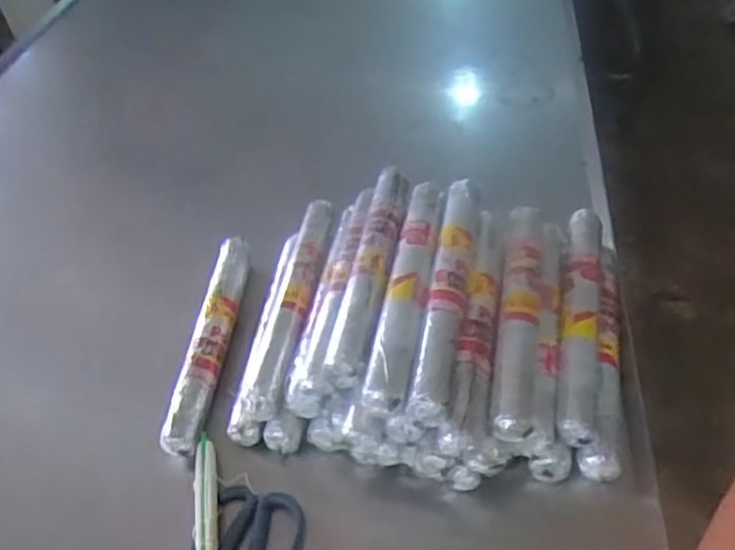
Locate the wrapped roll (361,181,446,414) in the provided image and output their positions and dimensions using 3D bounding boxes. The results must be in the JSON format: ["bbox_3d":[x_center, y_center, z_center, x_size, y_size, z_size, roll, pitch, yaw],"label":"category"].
[{"bbox_3d":[0.040,0.009,0.668,0.040,0.029,0.283,4,45,13],"label":"wrapped roll"}]

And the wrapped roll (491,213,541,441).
[{"bbox_3d":[0.145,0.032,0.670,0.038,0.035,0.284,4,45,13],"label":"wrapped roll"}]

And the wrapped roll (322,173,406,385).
[{"bbox_3d":[0.006,-0.015,0.702,0.041,0.034,0.287,3,45,12],"label":"wrapped roll"}]

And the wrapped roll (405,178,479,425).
[{"bbox_3d":[0.076,0.009,0.659,0.032,0.043,0.288,4,45,13],"label":"wrapped roll"}]

